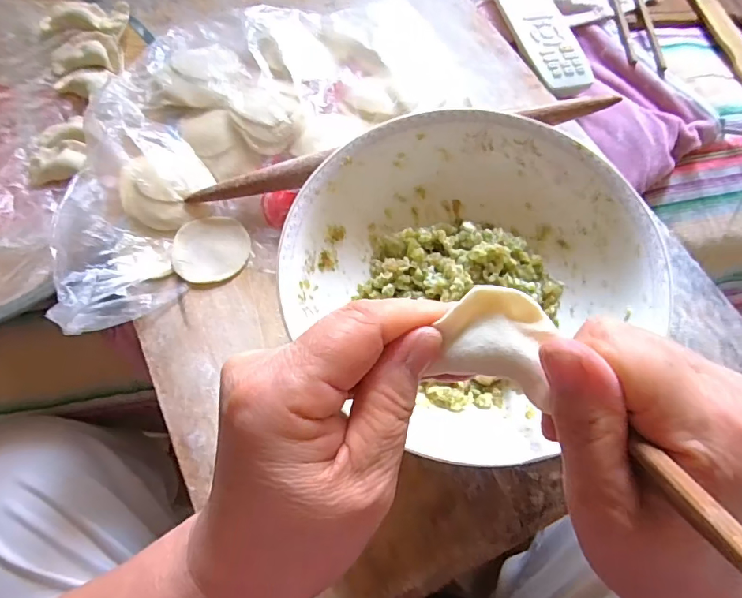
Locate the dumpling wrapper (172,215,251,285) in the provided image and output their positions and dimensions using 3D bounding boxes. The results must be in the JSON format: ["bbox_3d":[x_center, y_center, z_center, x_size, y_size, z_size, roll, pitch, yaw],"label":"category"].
[{"bbox_3d":[-0.119,-0.038,0.355,0.053,0.004,0.053,0,72,0],"label":"dumpling wrapper"}]

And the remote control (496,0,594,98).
[{"bbox_3d":[0.156,-0.257,0.449,0.055,0.013,0.168,-9,72,-3],"label":"remote control"}]

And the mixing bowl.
[{"bbox_3d":[0.059,-0.023,0.303,0.205,0.061,0.204,0,72,0],"label":"mixing bowl"}]

